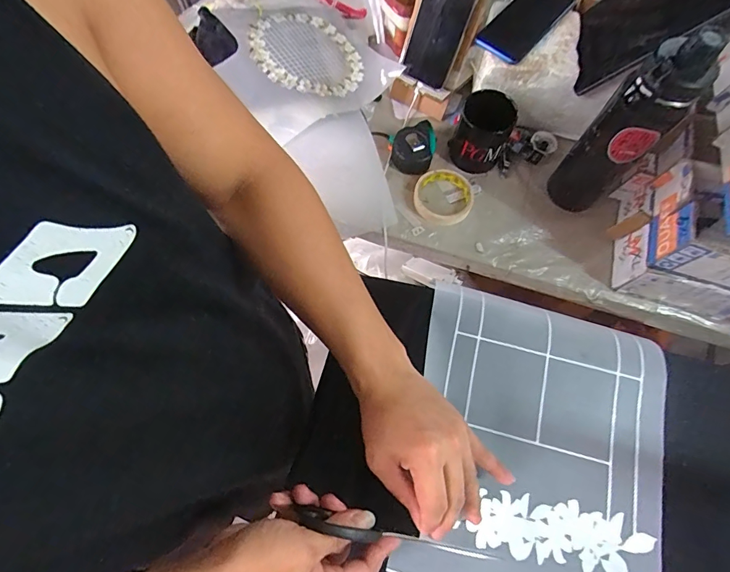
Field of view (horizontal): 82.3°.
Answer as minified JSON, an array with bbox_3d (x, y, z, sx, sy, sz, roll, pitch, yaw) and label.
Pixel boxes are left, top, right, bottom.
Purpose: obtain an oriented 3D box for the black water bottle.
[{"bbox_3d":[0.335,-0.195,0.559,0.083,0.307,0.081,43,74,13],"label":"black water bottle"}]

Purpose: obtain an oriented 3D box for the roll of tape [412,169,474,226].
[{"bbox_3d":[0.124,-0.142,0.663,0.093,0.016,0.095,1,70,-1],"label":"roll of tape"}]

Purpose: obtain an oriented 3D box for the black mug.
[{"bbox_3d":[0.182,-0.241,0.647,0.083,0.084,0.083,21,71,6],"label":"black mug"}]

